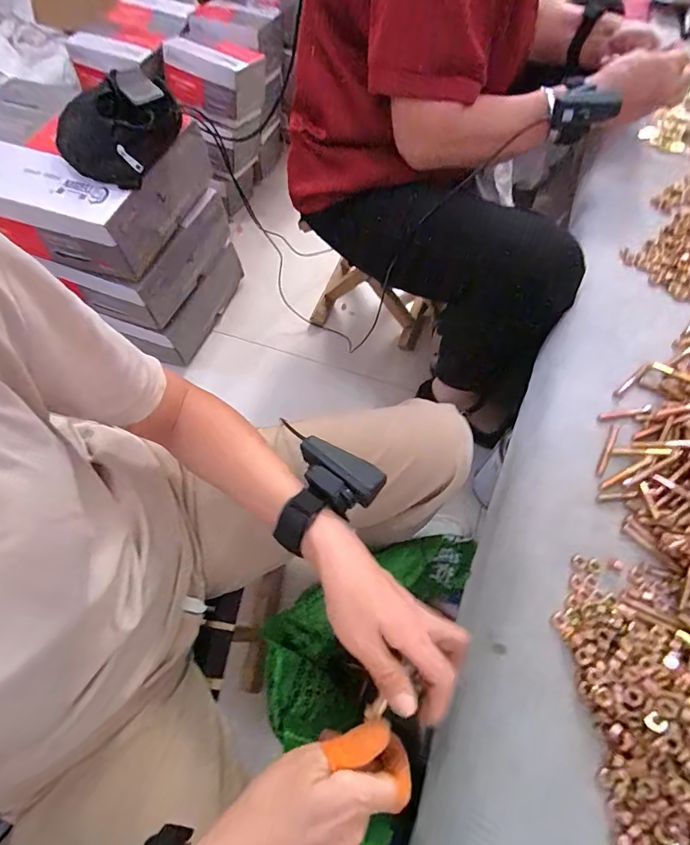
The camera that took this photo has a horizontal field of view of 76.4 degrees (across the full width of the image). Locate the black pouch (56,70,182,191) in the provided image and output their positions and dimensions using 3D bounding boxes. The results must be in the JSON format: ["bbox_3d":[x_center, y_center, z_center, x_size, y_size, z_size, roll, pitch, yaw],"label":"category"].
[{"bbox_3d":[-0.373,-0.482,0.722,0.183,0.052,0.186,27,68,13],"label":"black pouch"}]

